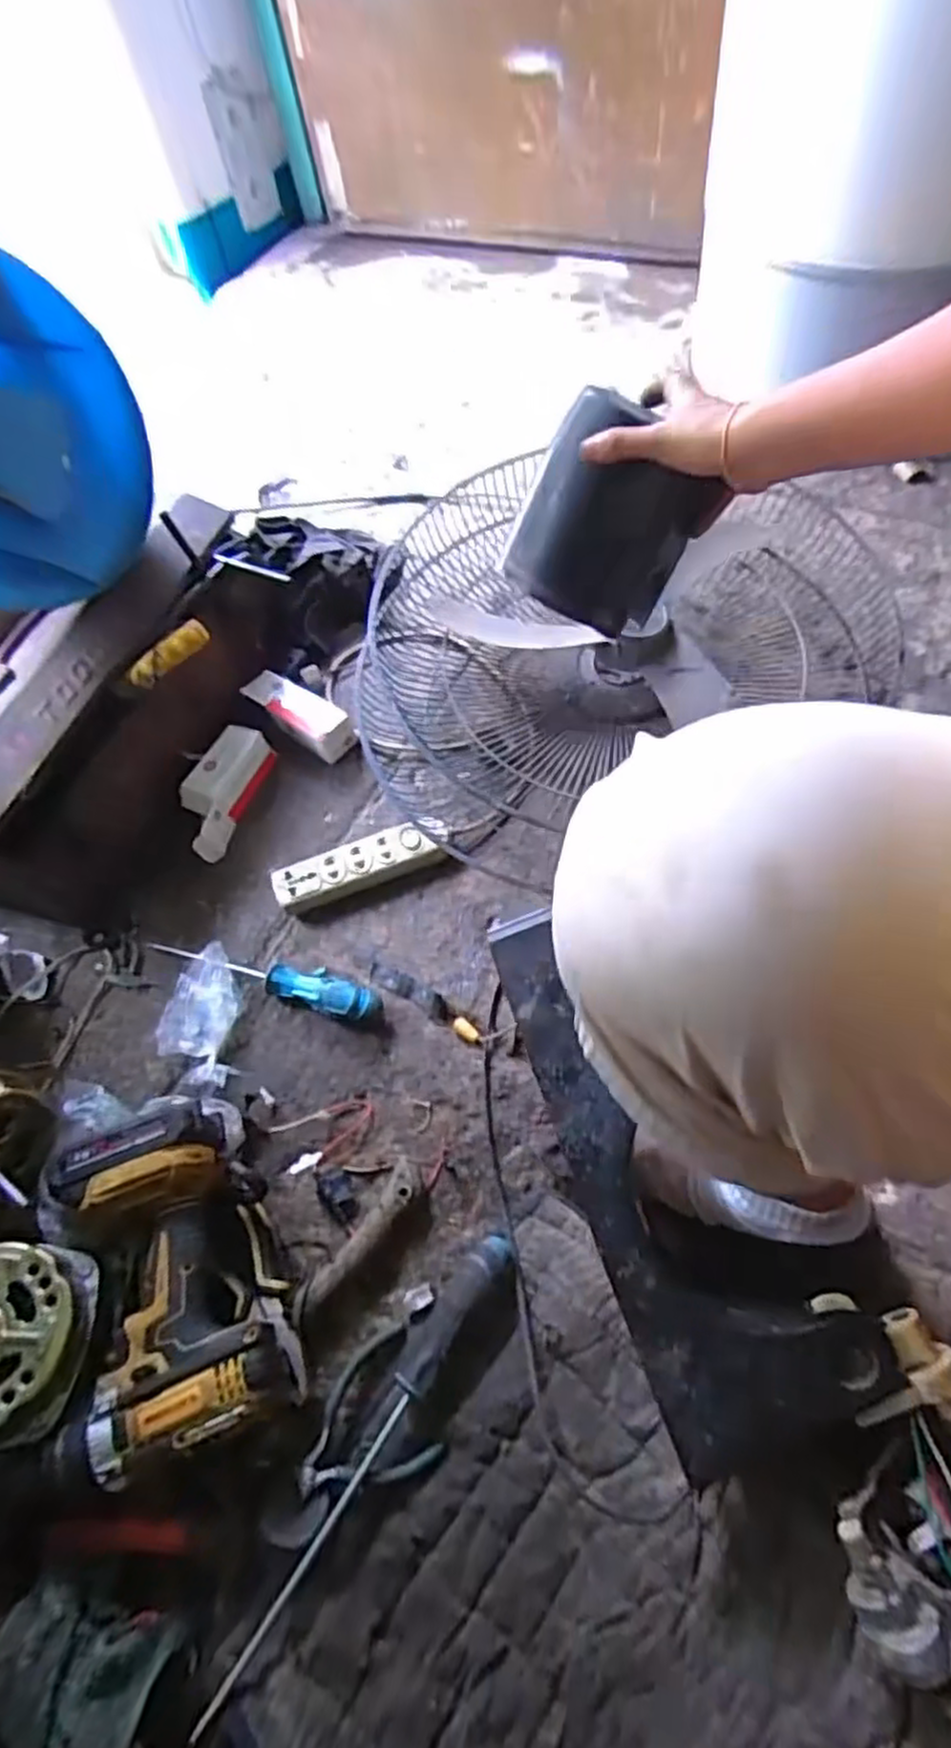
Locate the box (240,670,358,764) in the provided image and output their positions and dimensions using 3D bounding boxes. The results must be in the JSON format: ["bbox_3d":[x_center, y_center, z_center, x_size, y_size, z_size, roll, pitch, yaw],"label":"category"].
[{"bbox_3d":[-0.195,-0.179,0.836,0.135,0.043,0.050,34,71,24],"label":"box"}]

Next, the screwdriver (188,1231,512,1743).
[{"bbox_3d":[-0.071,0.379,0.490,0.028,0.040,0.308,29,70,22],"label":"screwdriver"}]

